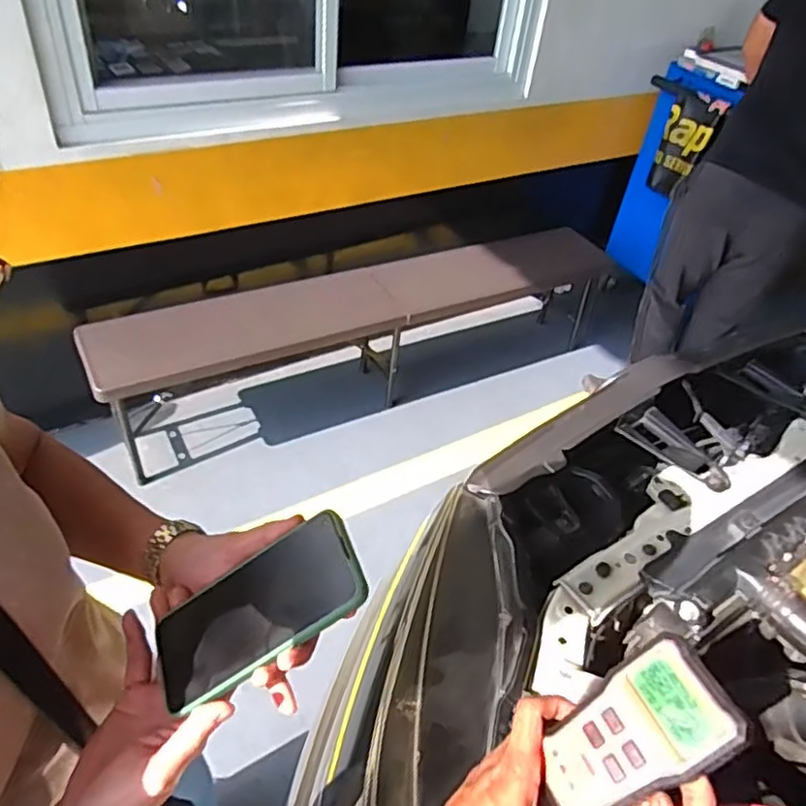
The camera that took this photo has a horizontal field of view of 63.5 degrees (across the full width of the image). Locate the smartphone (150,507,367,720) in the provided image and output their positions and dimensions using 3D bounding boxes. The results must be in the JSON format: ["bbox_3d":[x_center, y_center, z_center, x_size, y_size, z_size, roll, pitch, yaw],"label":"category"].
[{"bbox_3d":[-0.103,0.144,0.447,0.164,0.014,0.076,-32,47,10],"label":"smartphone"}]

